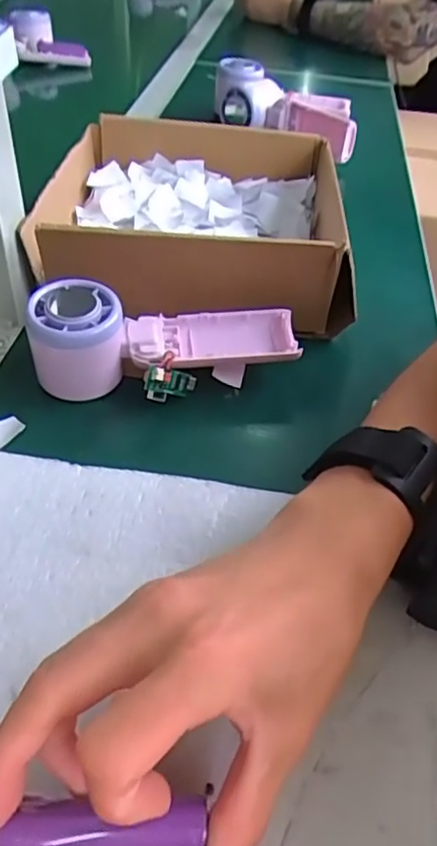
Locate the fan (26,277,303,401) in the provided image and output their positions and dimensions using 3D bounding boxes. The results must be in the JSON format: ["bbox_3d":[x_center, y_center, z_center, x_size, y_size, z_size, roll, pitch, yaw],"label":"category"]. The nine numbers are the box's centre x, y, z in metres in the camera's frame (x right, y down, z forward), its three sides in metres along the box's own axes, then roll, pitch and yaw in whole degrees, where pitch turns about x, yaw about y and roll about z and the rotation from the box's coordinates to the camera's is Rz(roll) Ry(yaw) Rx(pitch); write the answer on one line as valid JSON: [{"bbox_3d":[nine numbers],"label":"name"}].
[{"bbox_3d":[-0.031,-0.050,0.385,0.162,0.056,0.059,-3,46,-8],"label":"fan"}]

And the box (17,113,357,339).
[{"bbox_3d":[-0.015,-0.163,0.497,0.223,0.074,0.211,5,45,1],"label":"box"}]

